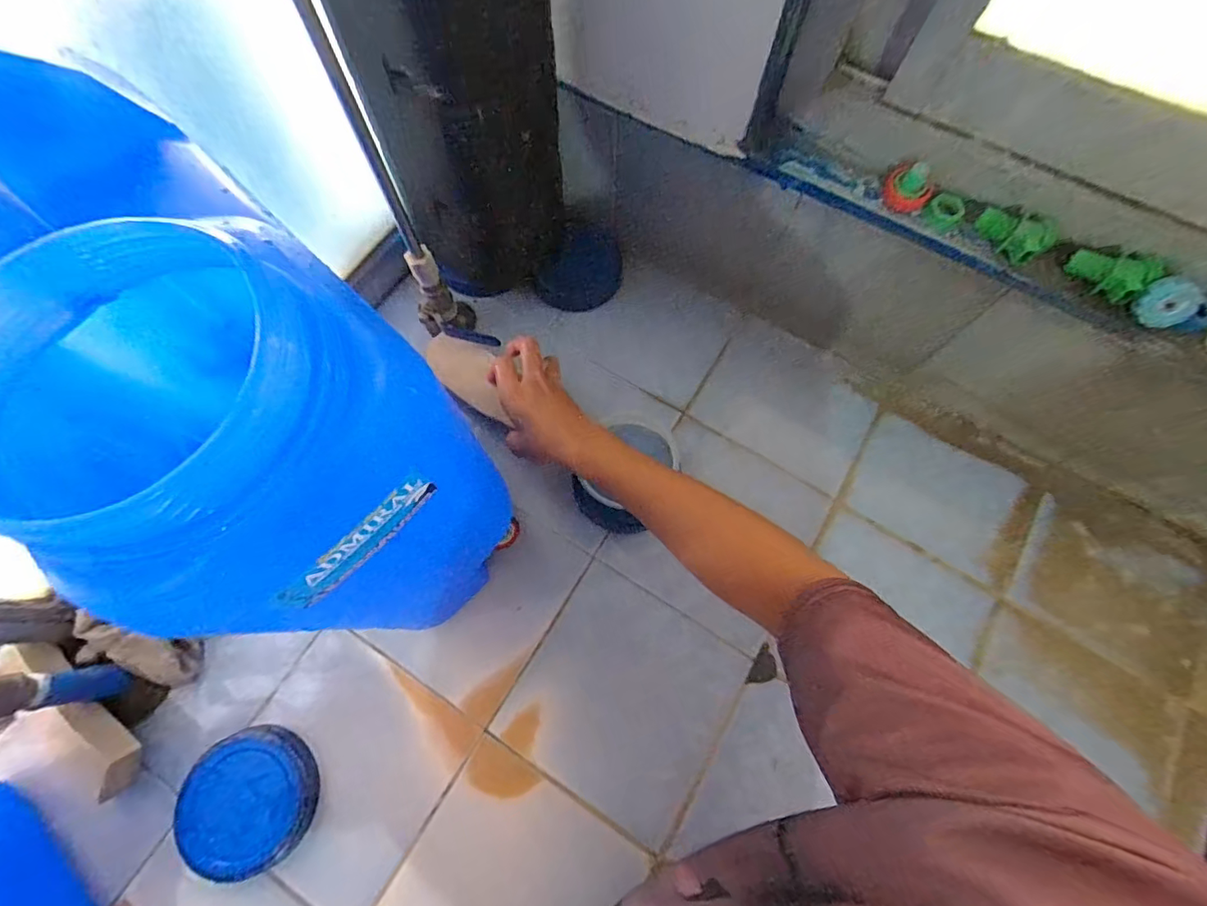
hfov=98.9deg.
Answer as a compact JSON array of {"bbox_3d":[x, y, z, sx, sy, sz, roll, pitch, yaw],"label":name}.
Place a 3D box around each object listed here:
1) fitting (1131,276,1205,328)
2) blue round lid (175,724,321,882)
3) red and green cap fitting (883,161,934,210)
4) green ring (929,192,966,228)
[{"bbox_3d":[0.455,-0.120,0.416,0.050,0.038,0.018,16,72,5],"label":"fitting"},{"bbox_3d":[-0.334,0.327,0.487,0.112,0.026,0.117,0,72,-1],"label":"blue round lid"},{"bbox_3d":[0.268,-0.235,0.455,0.027,0.033,0.040,-43,77,-13],"label":"red and green cap fitting"},{"bbox_3d":[0.305,-0.216,0.462,0.028,0.016,0.024,38,75,11],"label":"green ring"}]

